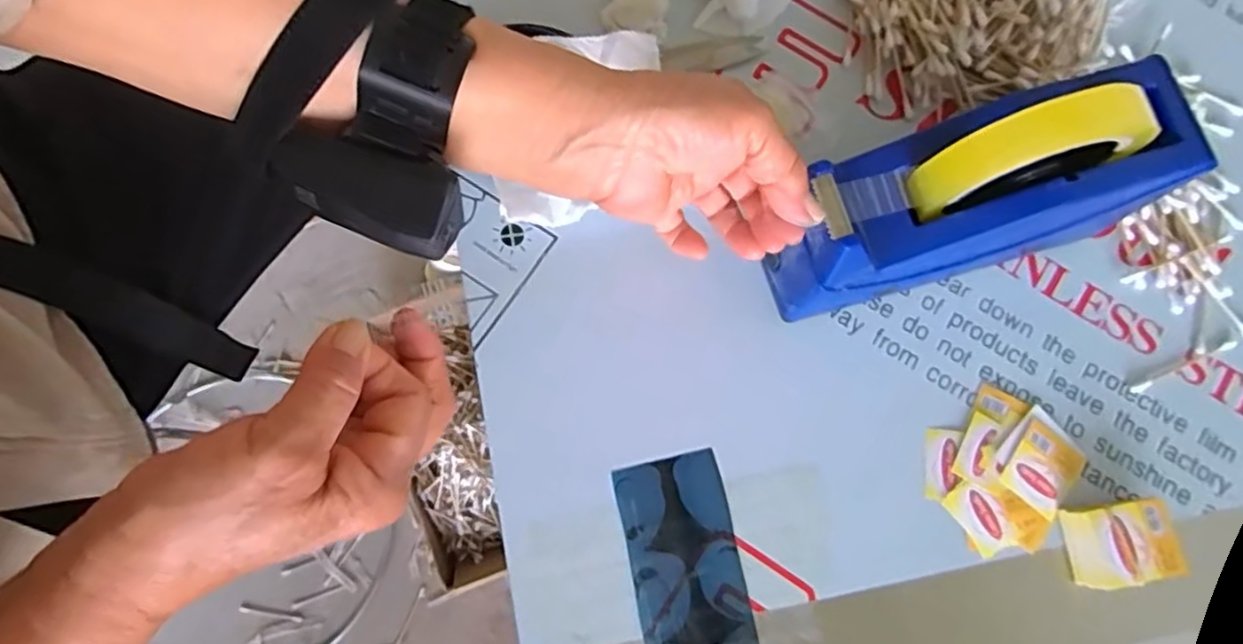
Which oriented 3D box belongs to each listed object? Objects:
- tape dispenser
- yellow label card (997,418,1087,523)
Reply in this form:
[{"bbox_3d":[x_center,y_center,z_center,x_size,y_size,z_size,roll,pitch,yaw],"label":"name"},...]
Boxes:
[{"bbox_3d":[0.180,-0.068,0.341,0.195,0.125,0.063,-17,79,-5],"label":"tape dispenser"},{"bbox_3d":[0.241,0.084,0.386,0.037,0.004,0.046,36,78,1],"label":"yellow label card"}]

